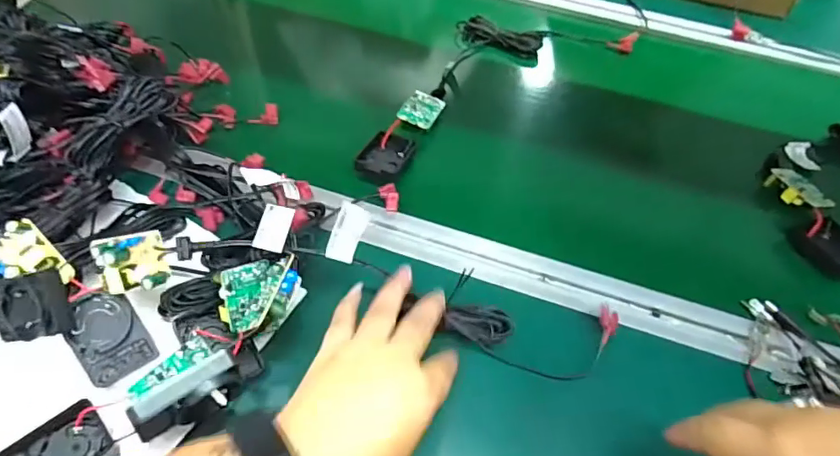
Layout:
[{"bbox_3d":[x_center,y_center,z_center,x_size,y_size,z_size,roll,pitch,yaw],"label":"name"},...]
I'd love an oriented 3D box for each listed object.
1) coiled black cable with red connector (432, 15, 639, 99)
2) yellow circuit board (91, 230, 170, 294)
[{"bbox_3d":[0.123,-0.224,0.614,0.266,0.026,0.113,-16,52,-15],"label":"coiled black cable with red connector"},{"bbox_3d":[-0.182,0.022,0.319,0.039,0.035,0.019,-10,6,-7],"label":"yellow circuit board"}]

